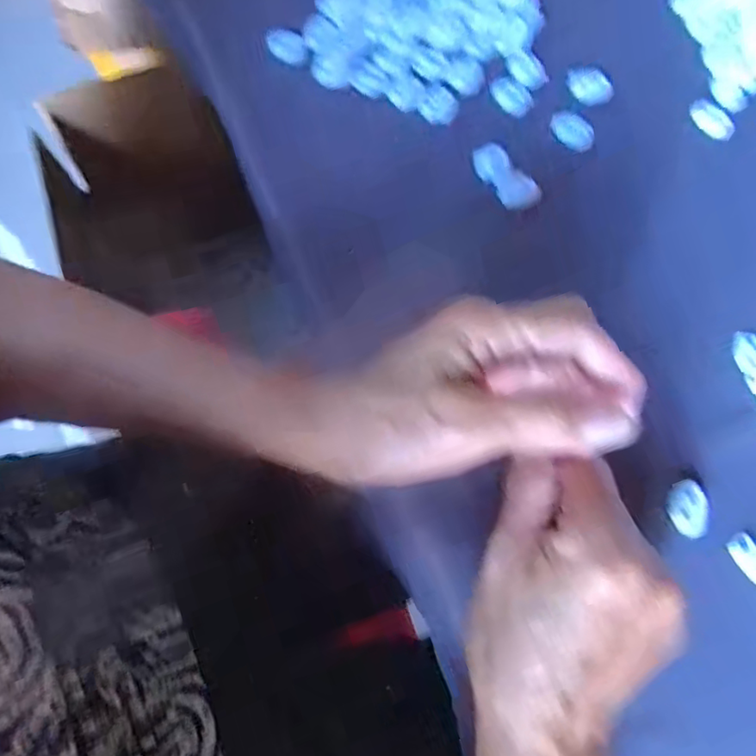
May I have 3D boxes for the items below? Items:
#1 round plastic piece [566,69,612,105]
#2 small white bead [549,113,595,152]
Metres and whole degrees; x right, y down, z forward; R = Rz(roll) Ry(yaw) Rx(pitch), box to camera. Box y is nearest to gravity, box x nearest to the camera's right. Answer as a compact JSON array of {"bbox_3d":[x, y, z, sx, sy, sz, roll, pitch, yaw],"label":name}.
[{"bbox_3d":[0.130,-0.179,0.355,0.026,0.006,0.023,-9,73,-4],"label":"round plastic piece"},{"bbox_3d":[0.116,-0.147,0.345,0.027,0.013,0.012,34,75,9],"label":"small white bead"}]

